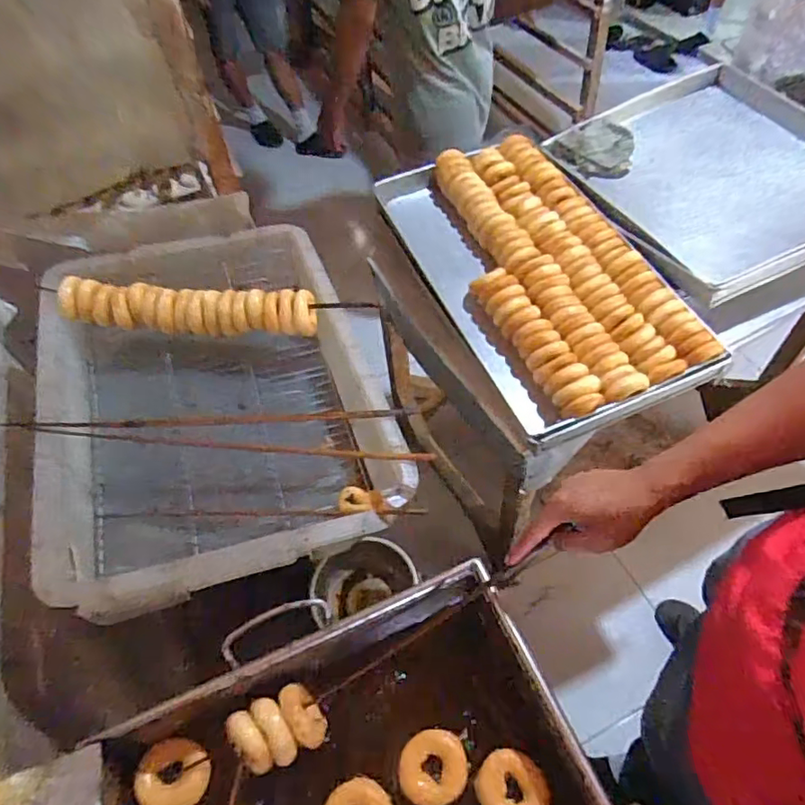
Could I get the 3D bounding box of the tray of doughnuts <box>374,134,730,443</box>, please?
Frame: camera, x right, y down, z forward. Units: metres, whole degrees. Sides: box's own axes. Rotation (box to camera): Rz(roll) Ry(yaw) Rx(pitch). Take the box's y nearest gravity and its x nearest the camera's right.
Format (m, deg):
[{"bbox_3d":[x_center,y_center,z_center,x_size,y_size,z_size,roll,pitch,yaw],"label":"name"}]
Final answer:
[{"bbox_3d":[0.237,-0.252,1.068,0.358,0.112,0.670,-20,55,-10],"label":"tray of doughnuts"}]

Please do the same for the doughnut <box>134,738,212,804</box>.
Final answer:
[{"bbox_3d":[-0.255,0.415,0.631,0.073,0.023,0.069,-2,54,3],"label":"doughnut"}]

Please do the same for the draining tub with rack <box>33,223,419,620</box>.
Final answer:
[{"bbox_3d":[-0.303,-0.018,0.916,0.488,0.150,0.660,-19,55,-9],"label":"draining tub with rack"}]

